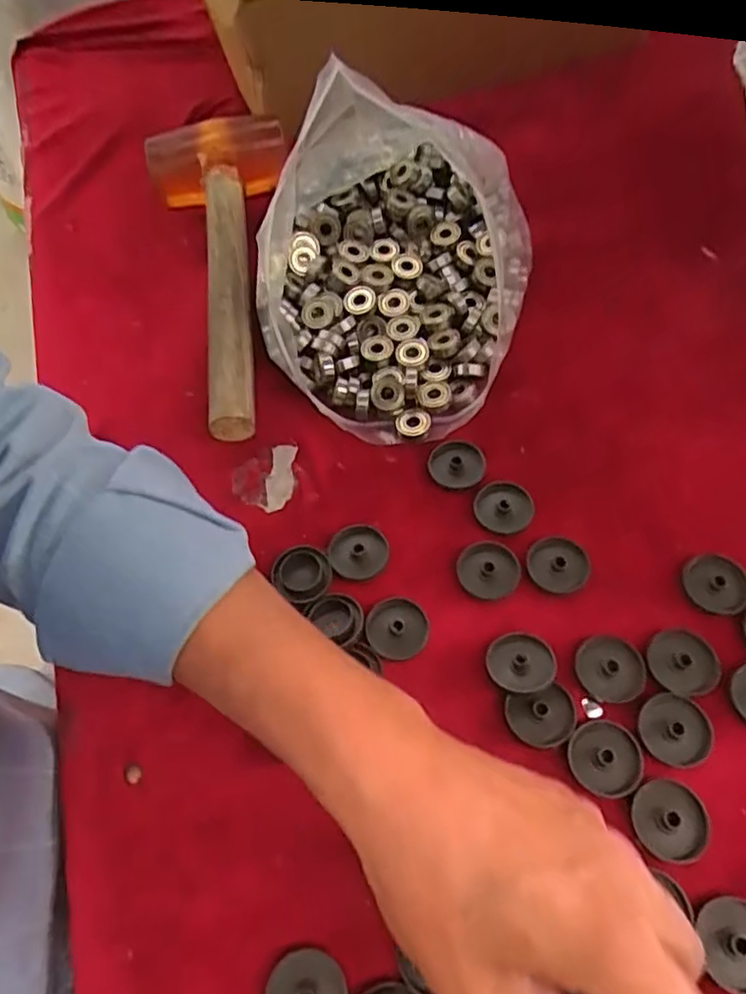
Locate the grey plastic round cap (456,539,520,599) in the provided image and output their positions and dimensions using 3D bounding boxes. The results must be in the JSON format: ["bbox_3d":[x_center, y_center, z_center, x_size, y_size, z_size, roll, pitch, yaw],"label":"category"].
[{"bbox_3d":[0.063,0.039,0.359,0.032,0.004,0.033,-2,59,3],"label":"grey plastic round cap"}]

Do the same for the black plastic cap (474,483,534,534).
[{"bbox_3d":[0.075,0.006,0.377,0.033,0.005,0.031,-2,59,3],"label":"black plastic cap"}]

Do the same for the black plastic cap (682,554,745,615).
[{"bbox_3d":[0.180,0.044,0.345,0.032,0.005,0.032,-2,59,3],"label":"black plastic cap"}]

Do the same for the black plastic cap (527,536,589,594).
[{"bbox_3d":[0.101,0.035,0.357,0.032,0.007,0.032,-2,59,3],"label":"black plastic cap"}]

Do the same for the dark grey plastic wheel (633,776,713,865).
[{"bbox_3d":[0.133,0.144,0.294,0.031,0.007,0.033,-2,59,3],"label":"dark grey plastic wheel"}]

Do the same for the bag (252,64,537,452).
[{"bbox_3d":[0.010,-0.160,0.409,0.177,0.136,0.202,21,63,16],"label":"bag"}]

